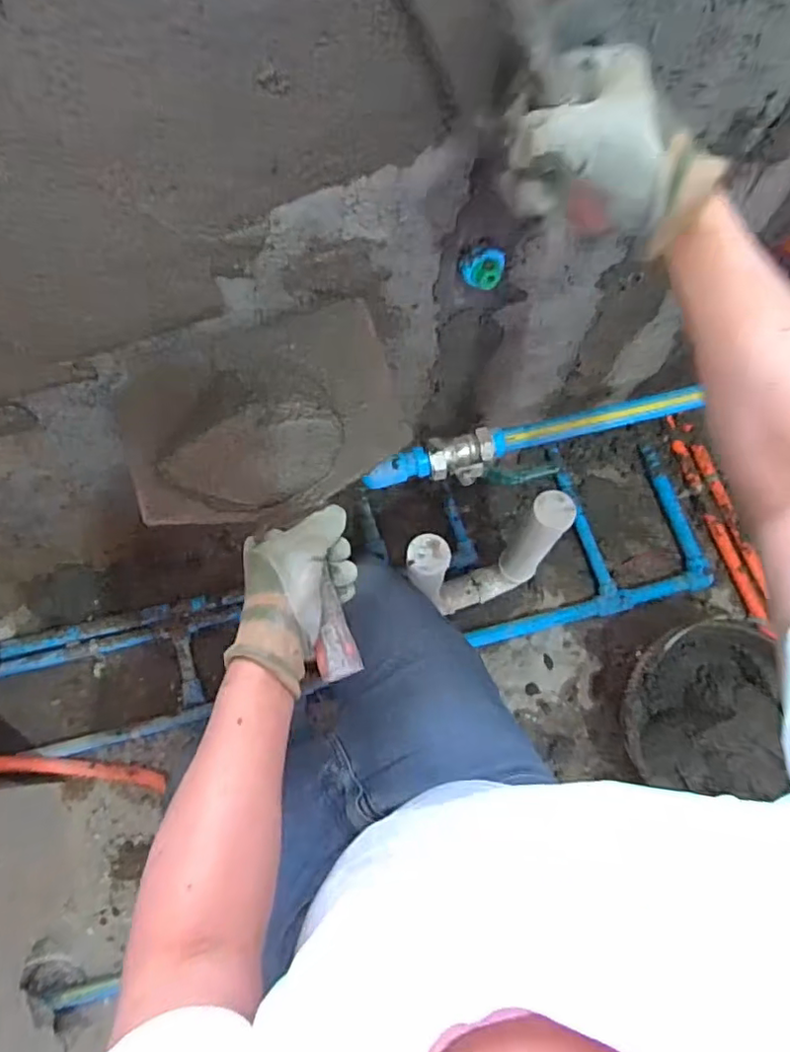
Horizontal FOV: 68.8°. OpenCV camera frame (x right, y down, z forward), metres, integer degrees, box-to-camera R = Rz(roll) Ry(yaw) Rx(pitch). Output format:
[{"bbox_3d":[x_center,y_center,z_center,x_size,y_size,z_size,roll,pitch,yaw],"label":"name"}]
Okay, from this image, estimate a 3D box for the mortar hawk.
[{"bbox_3d":[-0.093,-0.038,0.494,0.239,0.058,0.318,-17,72,-7],"label":"mortar hawk"}]

